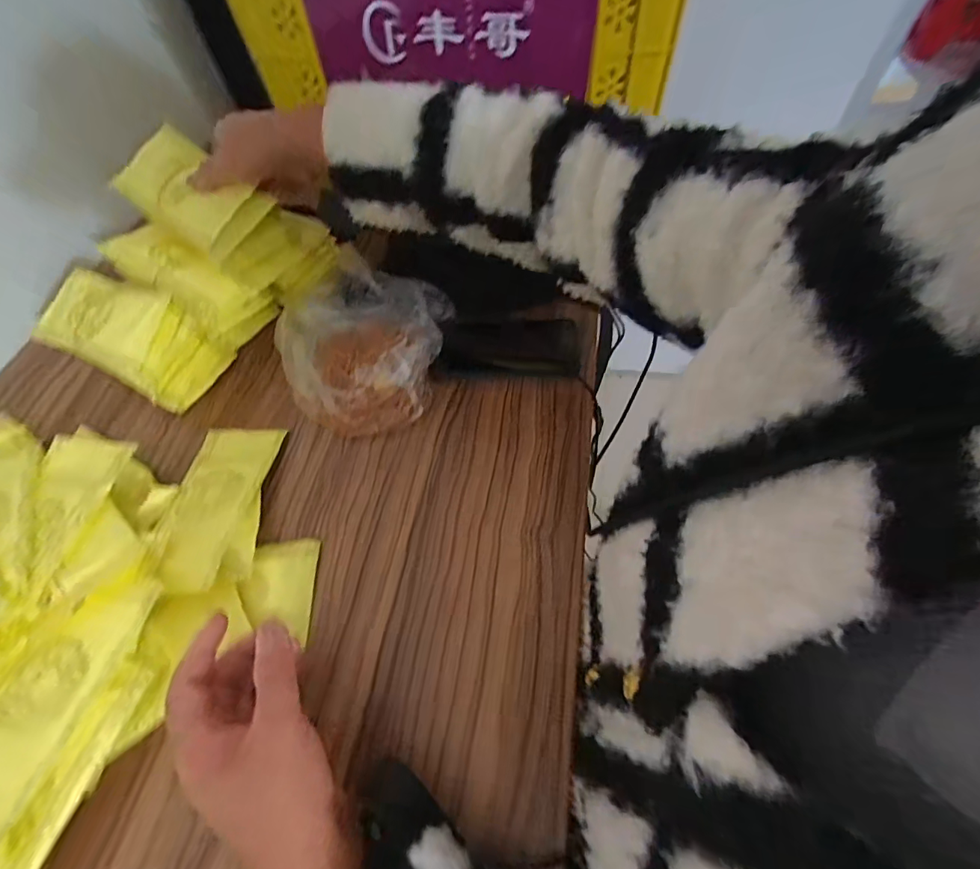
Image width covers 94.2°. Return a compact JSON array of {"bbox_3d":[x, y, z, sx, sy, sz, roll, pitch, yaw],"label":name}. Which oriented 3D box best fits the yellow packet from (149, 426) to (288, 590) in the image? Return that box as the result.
[{"bbox_3d":[-0.245,0.059,0.414,0.079,0.014,0.168,3,48,-10],"label":"yellow packet"}]

